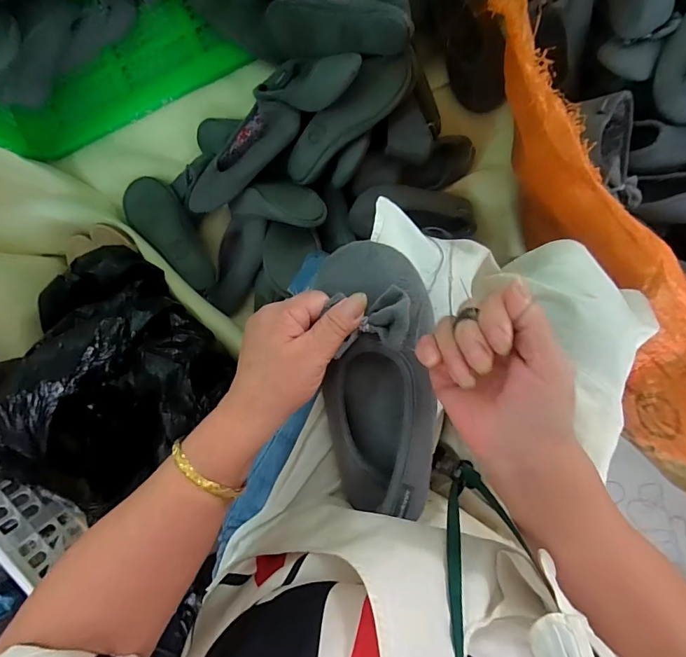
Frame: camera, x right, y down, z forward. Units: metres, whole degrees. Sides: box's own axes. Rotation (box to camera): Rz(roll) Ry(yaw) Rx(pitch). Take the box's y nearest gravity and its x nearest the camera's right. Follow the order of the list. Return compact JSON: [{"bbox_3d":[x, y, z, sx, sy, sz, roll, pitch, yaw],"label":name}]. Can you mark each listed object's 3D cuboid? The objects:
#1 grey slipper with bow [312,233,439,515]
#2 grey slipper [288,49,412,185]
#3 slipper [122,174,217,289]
[{"bbox_3d":[0.028,0.045,0.326,0.085,0.047,0.215,-3,98,3],"label":"grey slipper with bow"},{"bbox_3d":[0.008,-0.330,0.650,0.085,0.057,0.240,43,96,-2],"label":"grey slipper"},{"bbox_3d":[-0.321,-0.177,0.769,0.087,0.043,0.236,-35,93,6],"label":"slipper"}]

